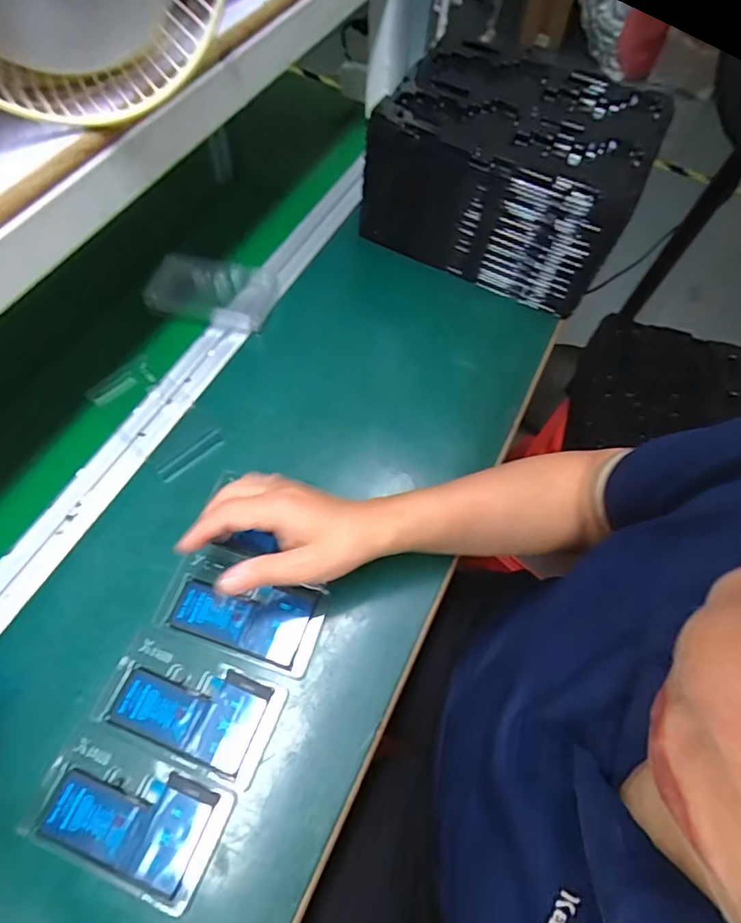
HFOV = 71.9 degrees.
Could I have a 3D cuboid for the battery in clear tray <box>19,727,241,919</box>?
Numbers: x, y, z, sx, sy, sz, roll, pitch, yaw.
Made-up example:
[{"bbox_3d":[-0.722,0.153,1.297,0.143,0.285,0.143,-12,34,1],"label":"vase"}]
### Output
[{"bbox_3d":[-0.165,0.239,0.349,0.125,0.005,0.071,21,63,8],"label":"battery in clear tray"}]

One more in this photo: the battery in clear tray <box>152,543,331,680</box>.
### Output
[{"bbox_3d":[-0.102,0.119,0.416,0.125,0.013,0.072,18,62,6],"label":"battery in clear tray"}]

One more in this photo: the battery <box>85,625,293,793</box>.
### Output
[{"bbox_3d":[-0.133,0.181,0.379,0.125,0.006,0.069,20,63,7],"label":"battery"}]

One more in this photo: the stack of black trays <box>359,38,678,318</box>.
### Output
[{"bbox_3d":[0.152,-0.317,0.585,0.271,0.152,0.178,26,64,10],"label":"stack of black trays"}]

